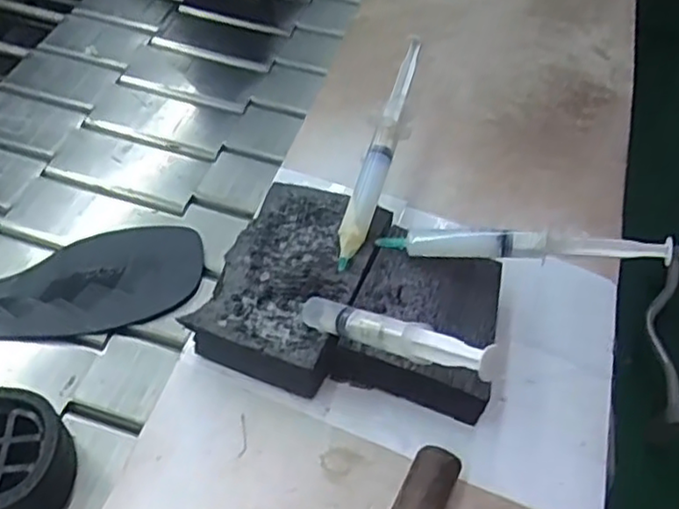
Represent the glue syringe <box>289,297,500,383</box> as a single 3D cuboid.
[{"bbox_3d":[0.021,0.038,0.345,0.132,0.017,0.015,11,42,48],"label":"glue syringe"}]

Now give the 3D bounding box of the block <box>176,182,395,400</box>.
[{"bbox_3d":[-0.026,0.016,0.426,0.083,0.036,0.127,20,54,12],"label":"block"}]

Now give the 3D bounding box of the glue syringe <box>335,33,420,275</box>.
[{"bbox_3d":[0.029,-0.071,0.441,0.020,0.021,0.172,16,72,9],"label":"glue syringe"}]

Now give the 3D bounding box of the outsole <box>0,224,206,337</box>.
[{"bbox_3d":[-0.218,0.015,0.475,0.244,0.042,0.083,-10,52,-12],"label":"outsole"}]

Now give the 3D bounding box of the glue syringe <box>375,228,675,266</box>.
[{"bbox_3d":[0.107,-0.005,0.406,0.164,0.020,0.013,2,49,14],"label":"glue syringe"}]

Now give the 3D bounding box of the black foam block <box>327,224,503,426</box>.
[{"bbox_3d":[0.052,0.042,0.409,0.089,0.039,0.102,19,54,11],"label":"black foam block"}]

